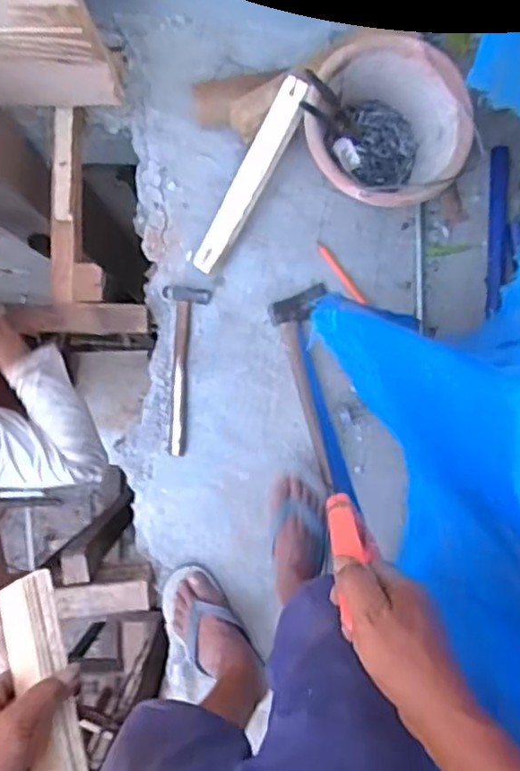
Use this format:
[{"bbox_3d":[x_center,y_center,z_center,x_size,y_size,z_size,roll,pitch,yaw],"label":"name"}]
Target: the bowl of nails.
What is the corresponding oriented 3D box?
[{"bbox_3d":[0.191,-0.407,1.050,0.244,0.163,0.244,0,89,-2],"label":"bowl of nails"}]

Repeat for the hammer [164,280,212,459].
[{"bbox_3d":[-0.141,-0.026,1.116,0.075,0.023,0.287,7,89,-2],"label":"hammer"}]

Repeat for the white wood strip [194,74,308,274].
[{"bbox_3d":[-0.018,-0.331,1.043,0.047,0.029,0.325,29,112,-6],"label":"white wood strip"}]

